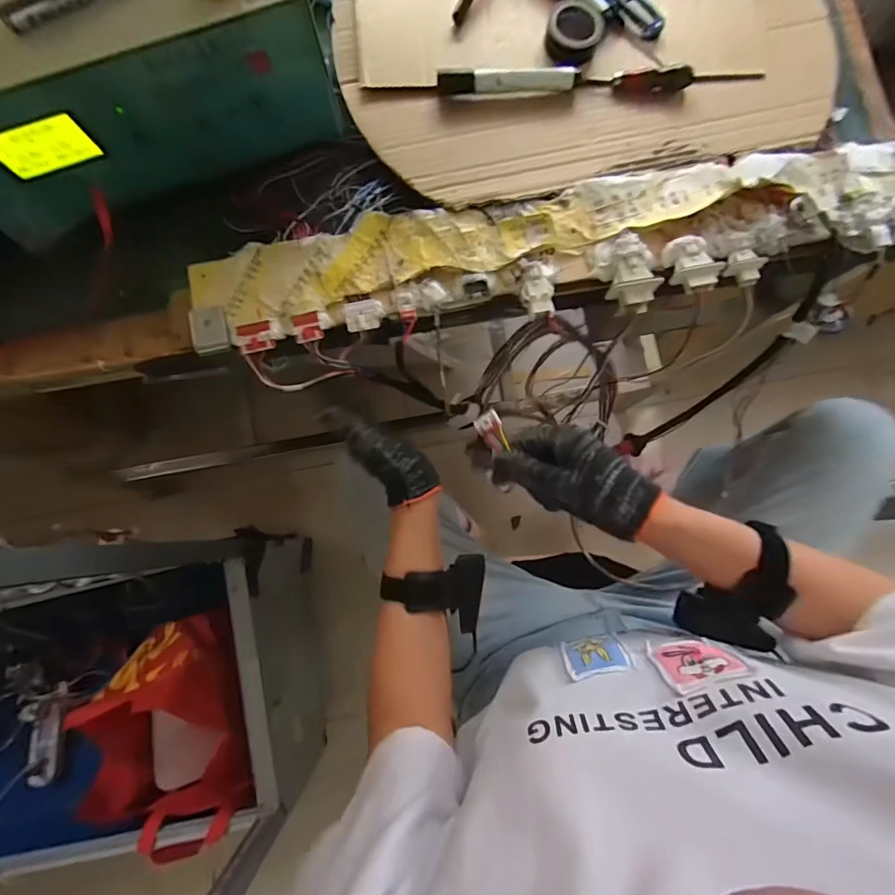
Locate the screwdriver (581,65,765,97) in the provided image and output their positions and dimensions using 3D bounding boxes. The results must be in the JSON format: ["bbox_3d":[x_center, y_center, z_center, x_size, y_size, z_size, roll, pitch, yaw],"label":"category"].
[{"bbox_3d":[0.217,-0.349,0.431,0.165,0.015,0.026,-2,81,2],"label":"screwdriver"}]

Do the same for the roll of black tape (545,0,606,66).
[{"bbox_3d":[0.120,-0.394,0.435,0.050,0.021,0.050,0,81,2],"label":"roll of black tape"}]

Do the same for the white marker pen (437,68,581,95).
[{"bbox_3d":[0.060,-0.342,0.425,0.135,0.016,0.023,-4,79,-1],"label":"white marker pen"}]

